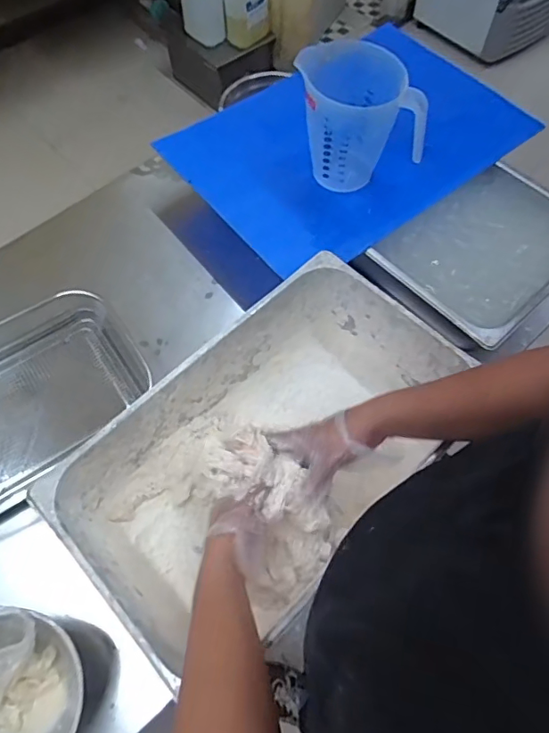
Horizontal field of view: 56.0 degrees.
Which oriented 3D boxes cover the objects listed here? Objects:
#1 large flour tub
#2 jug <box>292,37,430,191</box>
[{"bbox_3d":[-0.008,0.113,0.705,0.510,0.157,0.294,-41,69,-19],"label":"large flour tub"},{"bbox_3d":[0.135,-0.387,0.838,0.178,0.204,0.116,-5,62,-2],"label":"jug"}]

